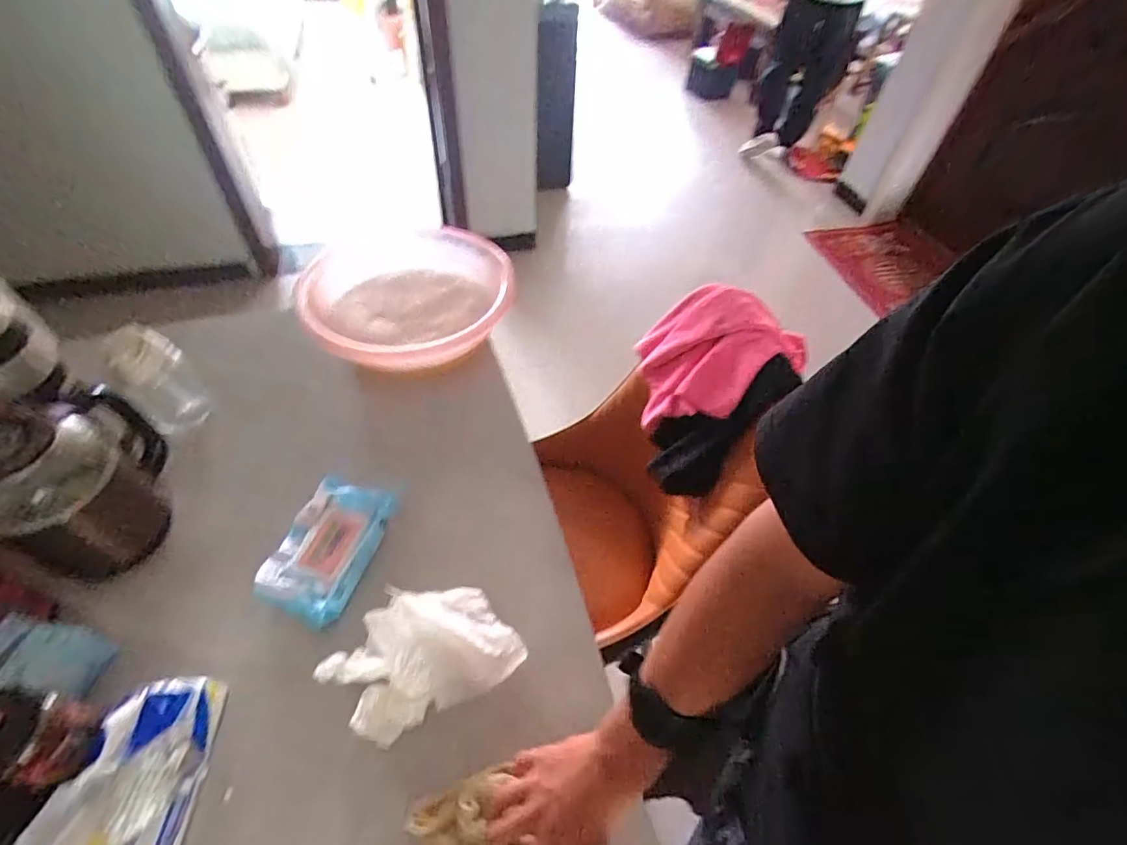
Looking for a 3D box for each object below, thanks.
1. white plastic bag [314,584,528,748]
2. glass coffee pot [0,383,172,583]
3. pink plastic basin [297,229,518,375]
[{"bbox_3d":[-0.159,0.255,0.576,0.199,0.057,0.129,-20,55,-20],"label":"white plastic bag"},{"bbox_3d":[-0.587,0.063,0.609,0.113,0.213,0.171,-13,53,-15],"label":"glass coffee pot"},{"bbox_3d":[-0.262,-0.222,0.899,0.305,0.101,0.320,2,51,-3],"label":"pink plastic basin"}]

